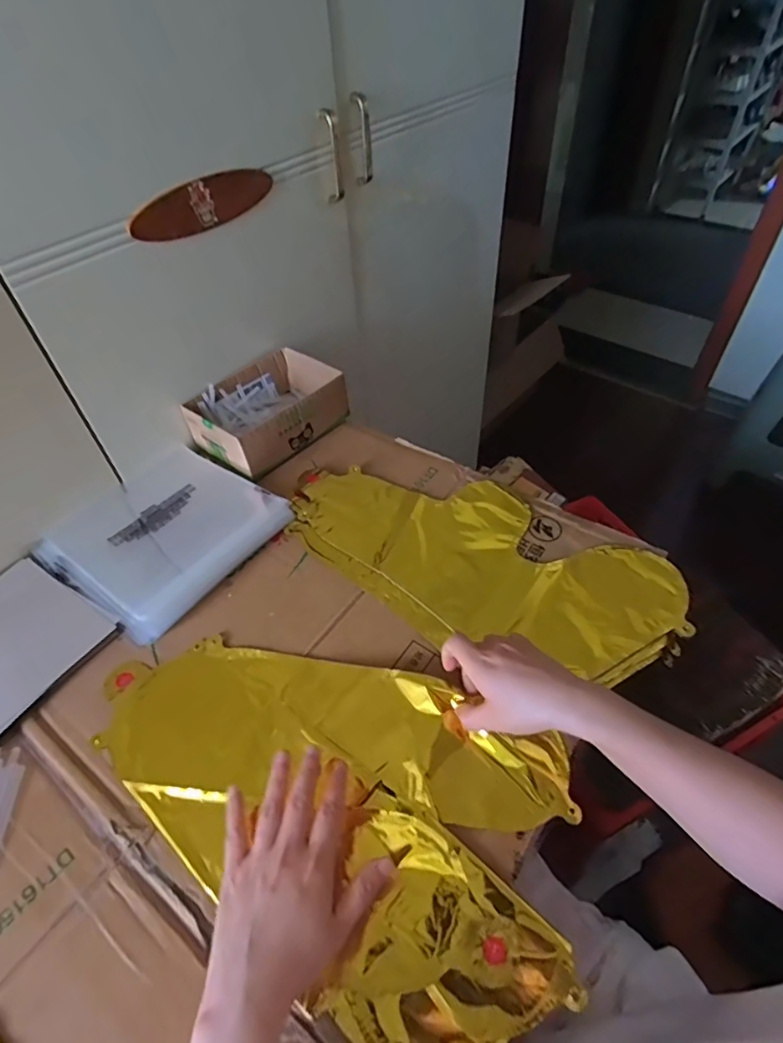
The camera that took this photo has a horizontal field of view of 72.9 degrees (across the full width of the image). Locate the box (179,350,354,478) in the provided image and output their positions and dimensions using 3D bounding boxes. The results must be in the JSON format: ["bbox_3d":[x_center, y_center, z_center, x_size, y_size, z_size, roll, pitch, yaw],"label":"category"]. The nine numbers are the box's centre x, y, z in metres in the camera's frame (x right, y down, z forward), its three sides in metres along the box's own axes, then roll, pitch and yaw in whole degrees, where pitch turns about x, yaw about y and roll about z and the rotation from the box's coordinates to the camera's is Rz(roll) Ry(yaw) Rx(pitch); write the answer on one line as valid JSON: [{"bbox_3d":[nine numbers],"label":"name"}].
[{"bbox_3d":[-0.169,-0.155,0.724,0.140,0.061,0.184,34,58,27],"label":"box"}]

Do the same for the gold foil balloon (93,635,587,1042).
[{"bbox_3d":[-0.057,0.211,0.436,0.412,0.025,0.231,23,54,19],"label":"gold foil balloon"}]

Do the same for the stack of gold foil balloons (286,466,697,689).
[{"bbox_3d":[0.086,0.035,0.580,0.421,0.011,0.204,24,54,20],"label":"stack of gold foil balloons"}]

